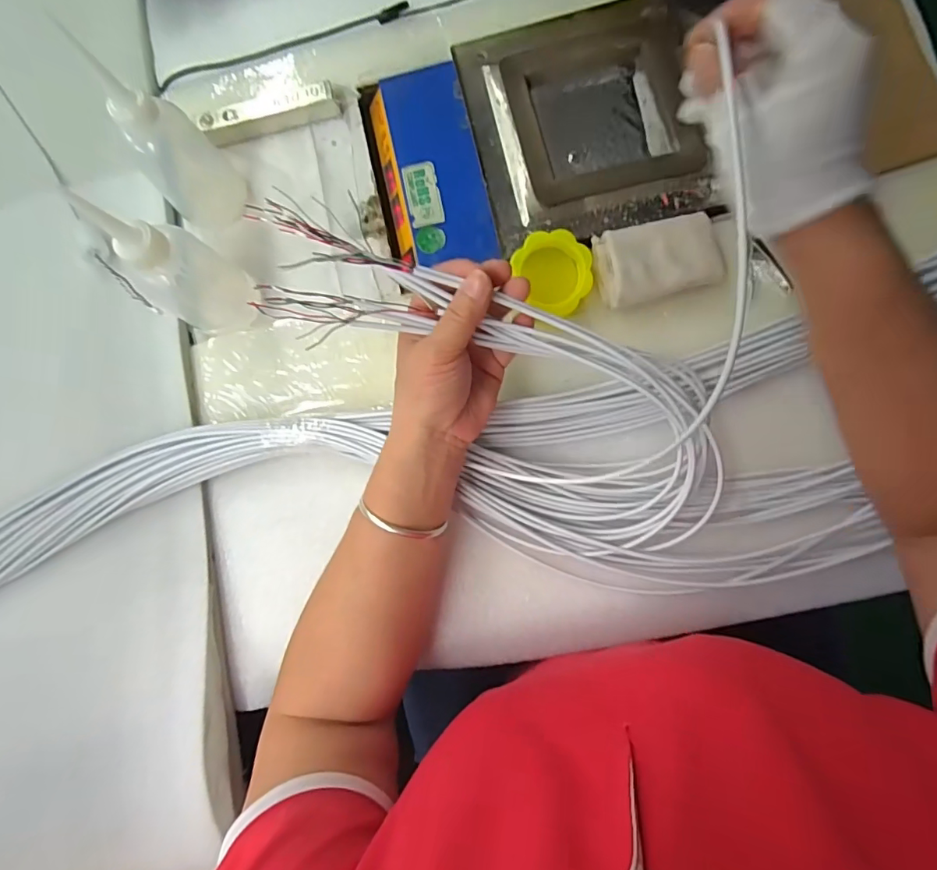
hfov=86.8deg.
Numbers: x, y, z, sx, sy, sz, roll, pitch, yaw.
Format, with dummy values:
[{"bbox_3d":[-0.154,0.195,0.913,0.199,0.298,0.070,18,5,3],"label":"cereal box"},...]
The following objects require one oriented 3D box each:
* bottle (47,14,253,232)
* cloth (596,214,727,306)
[{"bbox_3d":[-0.237,-0.227,0.375,0.060,0.136,0.062,-44,81,-3],"label":"bottle"},{"bbox_3d":[0.146,-0.135,0.382,0.090,0.021,0.058,-9,81,3],"label":"cloth"}]

